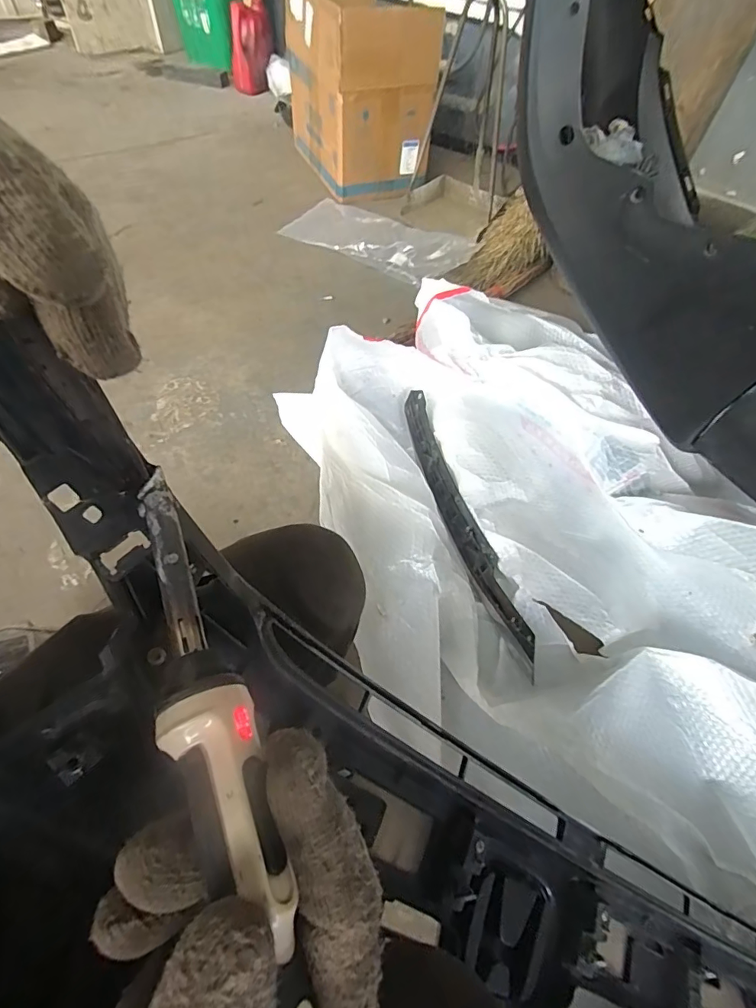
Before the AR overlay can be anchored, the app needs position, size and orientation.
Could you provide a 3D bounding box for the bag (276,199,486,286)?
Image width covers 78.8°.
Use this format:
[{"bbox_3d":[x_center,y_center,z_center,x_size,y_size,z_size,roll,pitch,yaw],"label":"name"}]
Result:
[{"bbox_3d":[-0.007,-0.812,1.390,0.583,0.077,0.240,30,57,14],"label":"bag"}]

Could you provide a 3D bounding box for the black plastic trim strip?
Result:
[{"bbox_3d":[0.150,0.010,0.867,0.058,0.034,0.577,-12,57,-14],"label":"black plastic trim strip"}]

